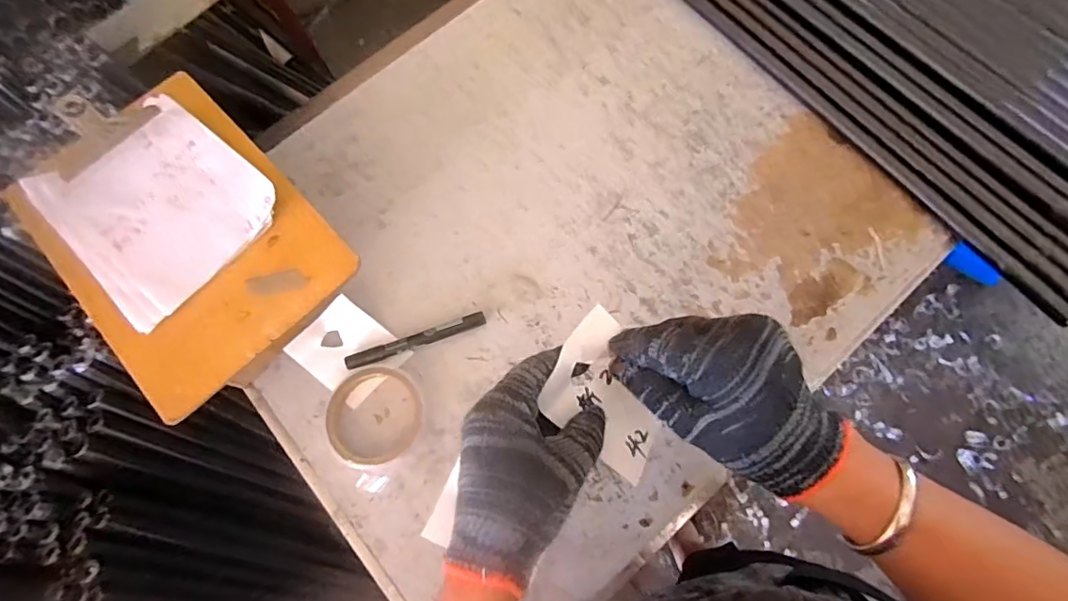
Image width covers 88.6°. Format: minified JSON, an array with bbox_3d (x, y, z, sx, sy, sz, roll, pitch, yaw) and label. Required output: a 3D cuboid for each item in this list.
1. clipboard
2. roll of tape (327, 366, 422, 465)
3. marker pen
[{"bbox_3d":[-0.308,-0.065,0.470,0.193,0.016,0.283,-42,75,-11],"label":"clipboard"},{"bbox_3d":[-0.148,0.106,0.512,0.088,0.011,0.089,-20,72,-5],"label":"roll of tape"},{"bbox_3d":[-0.116,0.040,0.540,0.140,0.015,0.014,-19,72,-4],"label":"marker pen"}]

